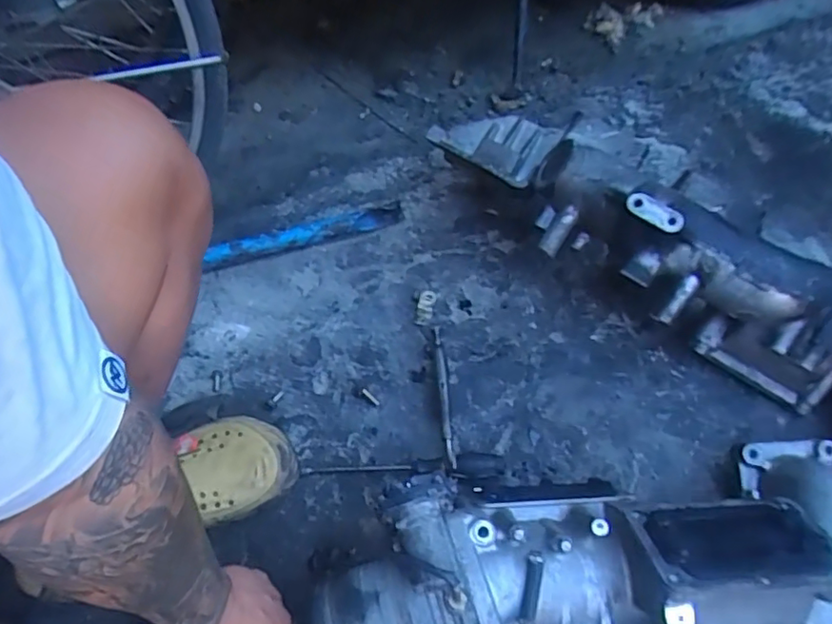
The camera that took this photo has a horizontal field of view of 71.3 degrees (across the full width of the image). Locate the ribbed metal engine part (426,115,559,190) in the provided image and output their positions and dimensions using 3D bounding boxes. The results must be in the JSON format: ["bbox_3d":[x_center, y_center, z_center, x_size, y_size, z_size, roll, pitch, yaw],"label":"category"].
[{"bbox_3d":[0.103,-0.233,0.804,0.166,0.046,0.086,30,63,19],"label":"ribbed metal engine part"}]

